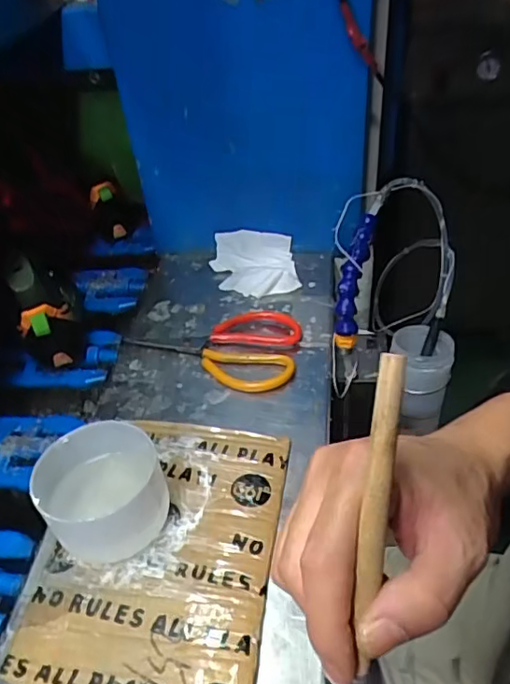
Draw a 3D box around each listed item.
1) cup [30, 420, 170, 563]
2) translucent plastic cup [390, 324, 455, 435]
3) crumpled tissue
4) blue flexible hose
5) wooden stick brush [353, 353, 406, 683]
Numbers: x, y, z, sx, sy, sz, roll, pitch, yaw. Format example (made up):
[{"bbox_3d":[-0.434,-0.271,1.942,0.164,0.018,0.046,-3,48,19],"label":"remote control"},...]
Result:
[{"bbox_3d":[-0.120,0.120,0.445,0.086,0.075,0.082,-2,39,1],"label":"cup"},{"bbox_3d":[0.208,0.043,0.703,0.068,0.112,0.070,-5,39,-3],"label":"translucent plastic cup"},{"bbox_3d":[-0.002,-0.107,0.732,0.104,0.027,0.110,-4,39,-1],"label":"crumpled tissue"},{"bbox_3d":[0.107,-0.068,0.609,0.024,0.043,0.146,11,88,20],"label":"blue flexible hose"},{"bbox_3d":[0.040,0.096,0.217,0.019,0.183,0.008,6,3,15],"label":"wooden stick brush"}]

